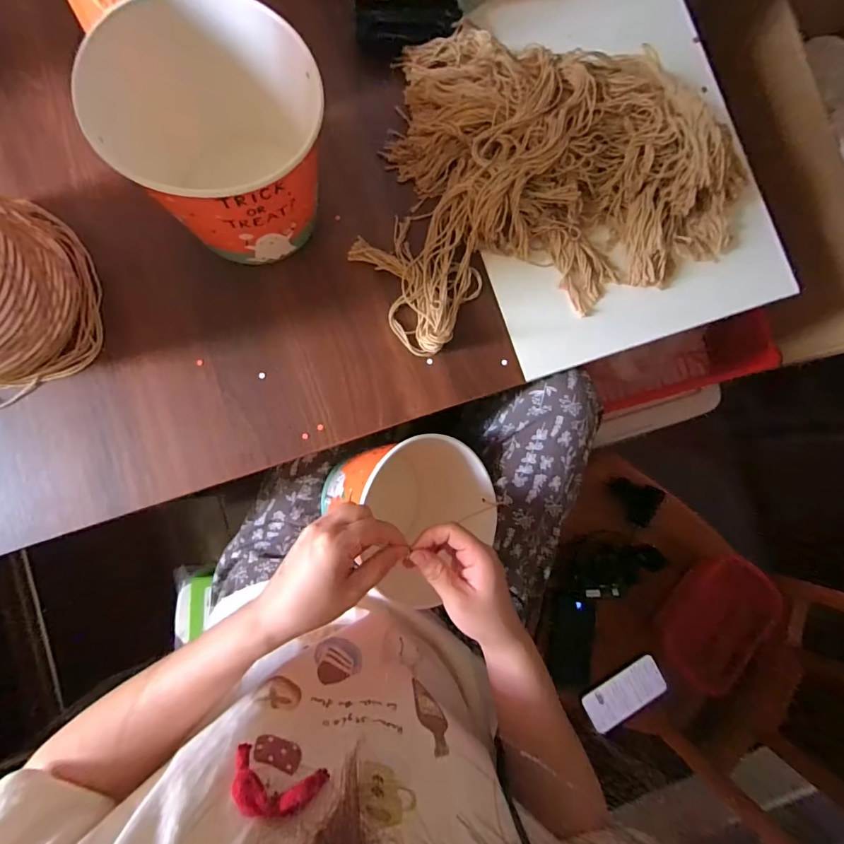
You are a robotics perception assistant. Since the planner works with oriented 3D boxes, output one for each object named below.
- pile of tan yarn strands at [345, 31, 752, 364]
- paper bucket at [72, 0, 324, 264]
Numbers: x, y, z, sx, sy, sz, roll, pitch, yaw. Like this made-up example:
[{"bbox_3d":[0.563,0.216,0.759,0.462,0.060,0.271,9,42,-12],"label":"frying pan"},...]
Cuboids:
[{"bbox_3d":[0.123,-0.260,0.435,0.402,0.048,0.301,-15,87,-8],"label":"pile of tan yarn strands"},{"bbox_3d":[-0.160,-0.226,0.367,0.151,0.130,0.143,1,85,-7],"label":"paper bucket"}]

